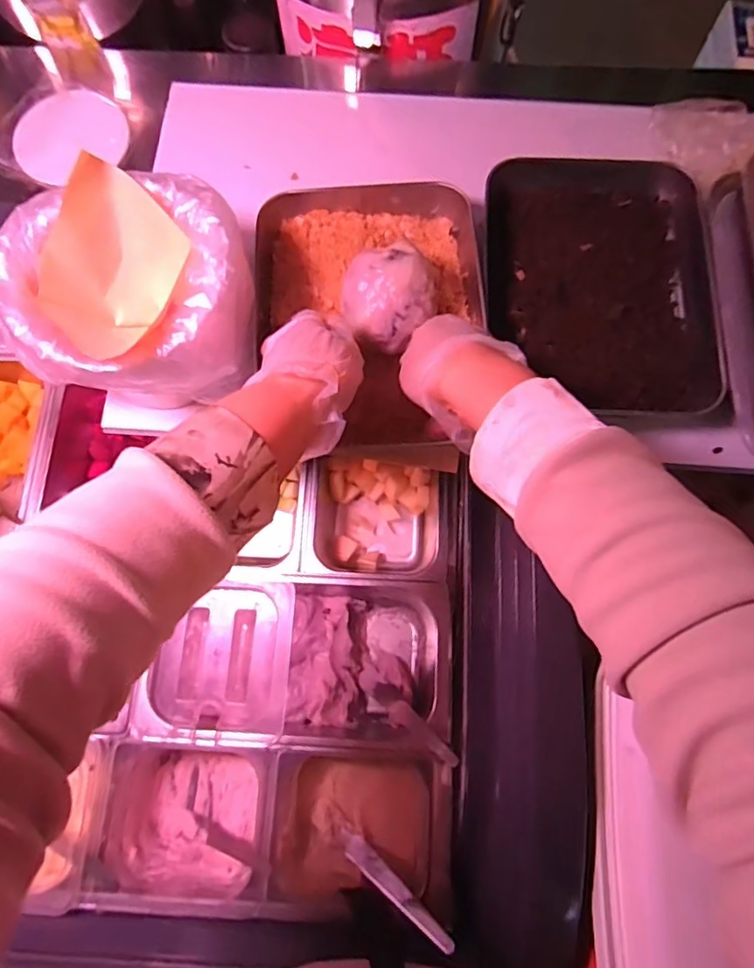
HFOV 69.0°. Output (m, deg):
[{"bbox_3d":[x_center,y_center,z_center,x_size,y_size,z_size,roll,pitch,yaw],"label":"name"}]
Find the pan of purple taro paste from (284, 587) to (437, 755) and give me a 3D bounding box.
[{"bbox_3d":[-0.013,0.206,0.643,0.162,0.100,0.171,6,74,1],"label":"pan of purple taro paste"}]

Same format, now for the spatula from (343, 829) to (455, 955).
[{"bbox_3d":[0.016,0.402,0.547,0.144,0.019,0.019,24,73,39],"label":"spatula"}]

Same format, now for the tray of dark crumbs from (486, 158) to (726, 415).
[{"bbox_3d":[0.200,-0.188,0.497,0.190,0.037,0.260,1,74,0],"label":"tray of dark crumbs"}]

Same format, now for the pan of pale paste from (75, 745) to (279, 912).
[{"bbox_3d":[-0.197,0.360,0.600,0.179,0.099,0.152,3,74,1],"label":"pan of pale paste"}]

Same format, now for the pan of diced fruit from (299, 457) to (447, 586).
[{"bbox_3d":[0.000,0.042,0.686,0.165,0.099,0.164,3,74,0],"label":"pan of diced fruit"}]

